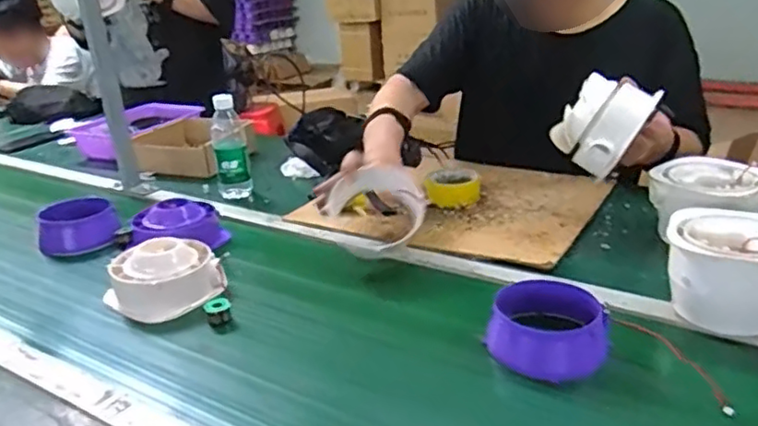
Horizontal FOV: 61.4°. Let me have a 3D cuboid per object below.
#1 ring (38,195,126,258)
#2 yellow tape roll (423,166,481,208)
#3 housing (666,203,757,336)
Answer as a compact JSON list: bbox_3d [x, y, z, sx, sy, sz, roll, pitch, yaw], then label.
[{"bbox_3d":[-0.494,0.018,1.046,0.120,0.061,0.141,-15,26,-26],"label":"ring"},{"bbox_3d":[0.132,-0.048,1.120,0.093,0.037,0.110,5,25,20],"label":"yellow tape roll"},{"bbox_3d":[0.400,0.062,0.721,0.130,0.109,0.130,5,25,20],"label":"housing"}]

